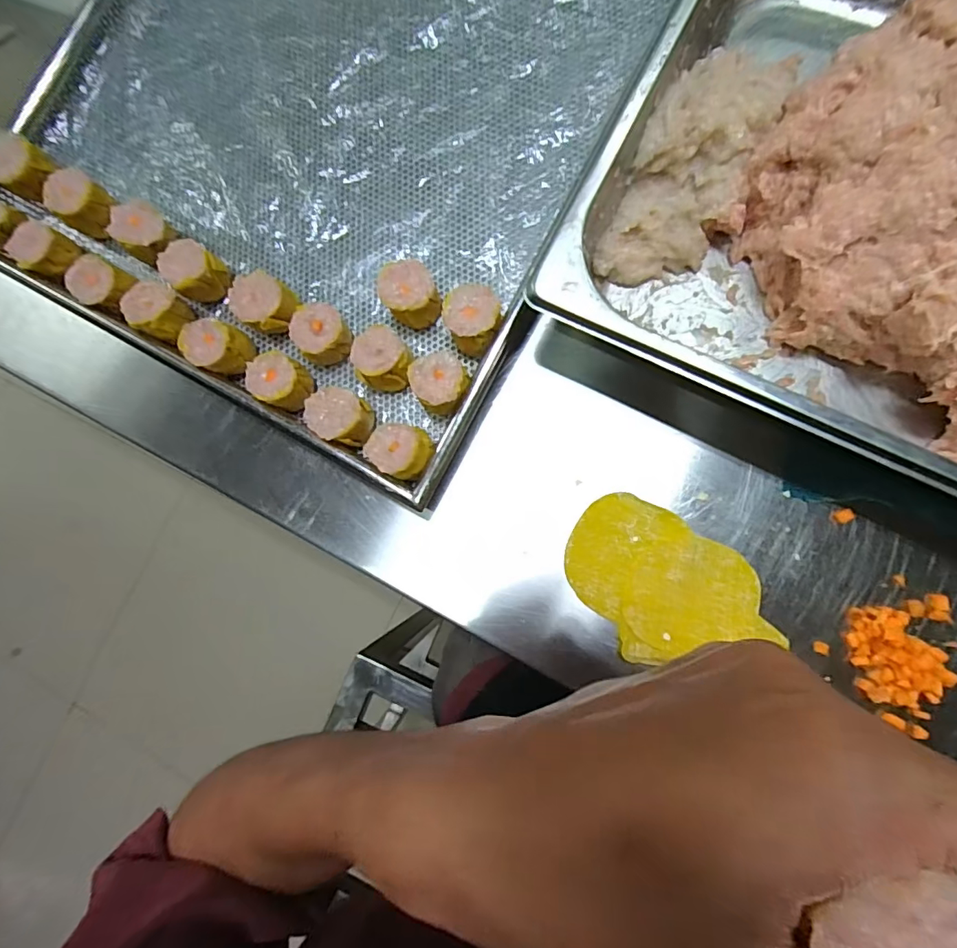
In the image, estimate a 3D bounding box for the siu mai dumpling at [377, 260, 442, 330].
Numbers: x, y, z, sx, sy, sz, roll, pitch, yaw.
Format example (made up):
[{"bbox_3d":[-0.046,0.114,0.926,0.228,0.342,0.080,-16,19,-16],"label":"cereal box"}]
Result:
[{"bbox_3d":[-0.044,-0.118,0.339,0.033,0.036,0.035,-1,85,7],"label":"siu mai dumpling"}]

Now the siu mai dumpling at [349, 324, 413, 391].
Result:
[{"bbox_3d":[-0.062,-0.076,0.339,0.039,0.030,0.037,-1,85,7],"label":"siu mai dumpling"}]

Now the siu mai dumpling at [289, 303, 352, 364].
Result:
[{"bbox_3d":[-0.105,-0.094,0.347,0.035,0.030,0.037,-1,85,7],"label":"siu mai dumpling"}]

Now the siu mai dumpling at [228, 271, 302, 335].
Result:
[{"bbox_3d":[-0.145,-0.115,0.346,0.040,0.027,0.033,30,89,9],"label":"siu mai dumpling"}]

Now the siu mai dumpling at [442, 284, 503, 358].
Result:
[{"bbox_3d":[-0.002,-0.098,0.330,0.034,0.036,0.038,-27,82,4],"label":"siu mai dumpling"}]

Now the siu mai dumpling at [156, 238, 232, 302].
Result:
[{"bbox_3d":[-0.196,-0.140,0.354,0.042,0.028,0.034,37,90,9],"label":"siu mai dumpling"}]

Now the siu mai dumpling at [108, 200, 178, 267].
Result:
[{"bbox_3d":[-0.233,-0.169,0.359,0.037,0.031,0.034,-1,85,7],"label":"siu mai dumpling"}]

